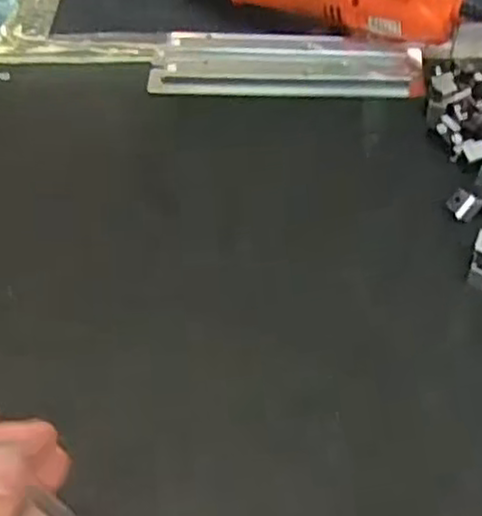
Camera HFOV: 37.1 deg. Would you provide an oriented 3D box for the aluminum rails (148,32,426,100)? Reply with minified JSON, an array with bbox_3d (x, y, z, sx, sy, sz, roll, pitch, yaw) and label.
[{"bbox_3d":[0.035,-0.152,0.553,0.204,0.012,0.074,0,56,4],"label":"aluminum rails"}]

